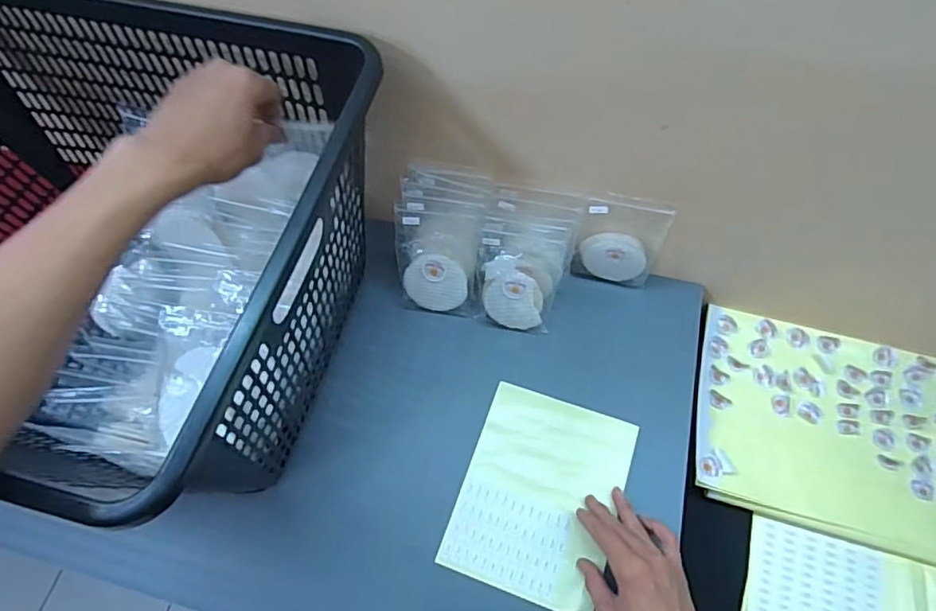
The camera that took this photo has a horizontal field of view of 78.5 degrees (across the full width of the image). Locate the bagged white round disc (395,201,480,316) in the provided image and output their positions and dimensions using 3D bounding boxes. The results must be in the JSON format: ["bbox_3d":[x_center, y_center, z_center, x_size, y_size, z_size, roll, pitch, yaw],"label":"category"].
[{"bbox_3d":[-0.038,-0.050,0.690,0.099,0.128,0.019,9,20,7],"label":"bagged white round disc"}]

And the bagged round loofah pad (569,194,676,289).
[{"bbox_3d":[0.177,-0.071,0.678,0.095,0.142,0.032,6,64,5],"label":"bagged round loofah pad"}]

